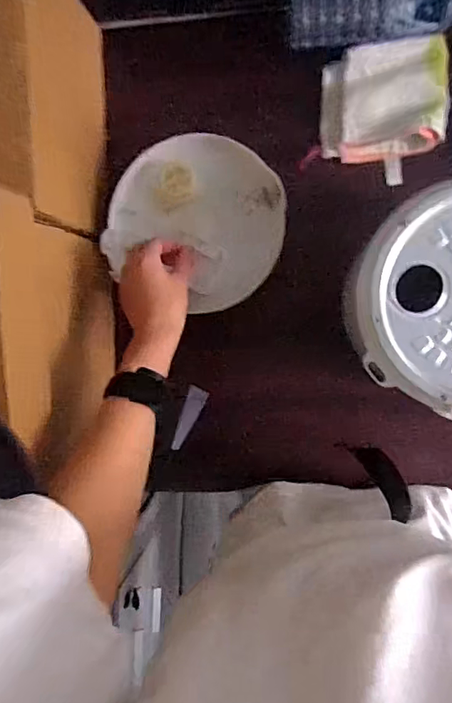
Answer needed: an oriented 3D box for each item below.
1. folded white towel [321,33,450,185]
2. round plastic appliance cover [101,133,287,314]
[{"bbox_3d":[0.182,-0.276,0.569,0.136,0.033,0.140,-1,93,7],"label":"folded white towel"},{"bbox_3d":[-0.034,-0.153,0.580,0.200,0.030,0.184,0,93,7],"label":"round plastic appliance cover"}]

